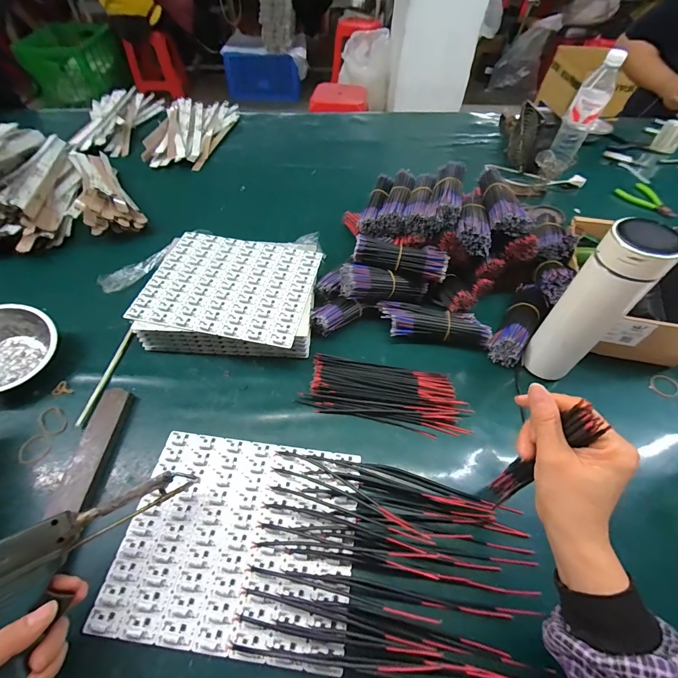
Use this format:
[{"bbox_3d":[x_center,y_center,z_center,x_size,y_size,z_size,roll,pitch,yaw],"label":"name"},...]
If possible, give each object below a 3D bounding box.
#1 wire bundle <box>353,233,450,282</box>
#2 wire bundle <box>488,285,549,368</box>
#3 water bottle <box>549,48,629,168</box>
[{"bbox_3d":[0.098,-0.128,0.541,0.149,0.048,0.049,8,54,4],"label":"wire bundle"},{"bbox_3d":[0.279,-0.026,0.523,0.051,0.050,0.144,30,58,19],"label":"wire bundle"},{"bbox_3d":[0.541,-0.493,0.758,0.065,0.200,0.065,28,58,18],"label":"water bottle"}]

